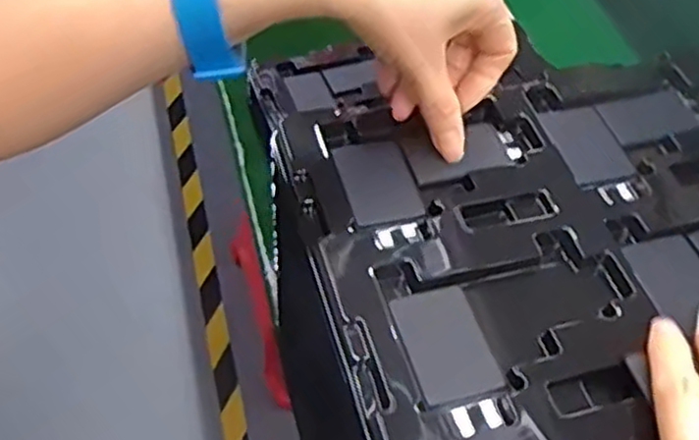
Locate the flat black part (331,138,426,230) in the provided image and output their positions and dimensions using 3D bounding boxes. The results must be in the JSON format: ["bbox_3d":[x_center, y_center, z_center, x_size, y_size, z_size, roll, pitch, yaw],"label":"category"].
[{"bbox_3d":[0.014,-0.020,0.375,0.037,0.004,0.054,-10,53,-13],"label":"flat black part"}]

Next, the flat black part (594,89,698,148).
[{"bbox_3d":[0.171,-0.059,0.416,0.054,0.004,0.034,-13,54,-15],"label":"flat black part"}]

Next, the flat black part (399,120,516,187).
[{"bbox_3d":[0.058,-0.036,0.388,0.057,0.006,0.034,-14,54,-15],"label":"flat black part"}]

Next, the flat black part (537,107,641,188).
[{"bbox_3d":[0.128,-0.041,0.395,0.035,0.004,0.053,-10,53,-12],"label":"flat black part"}]

